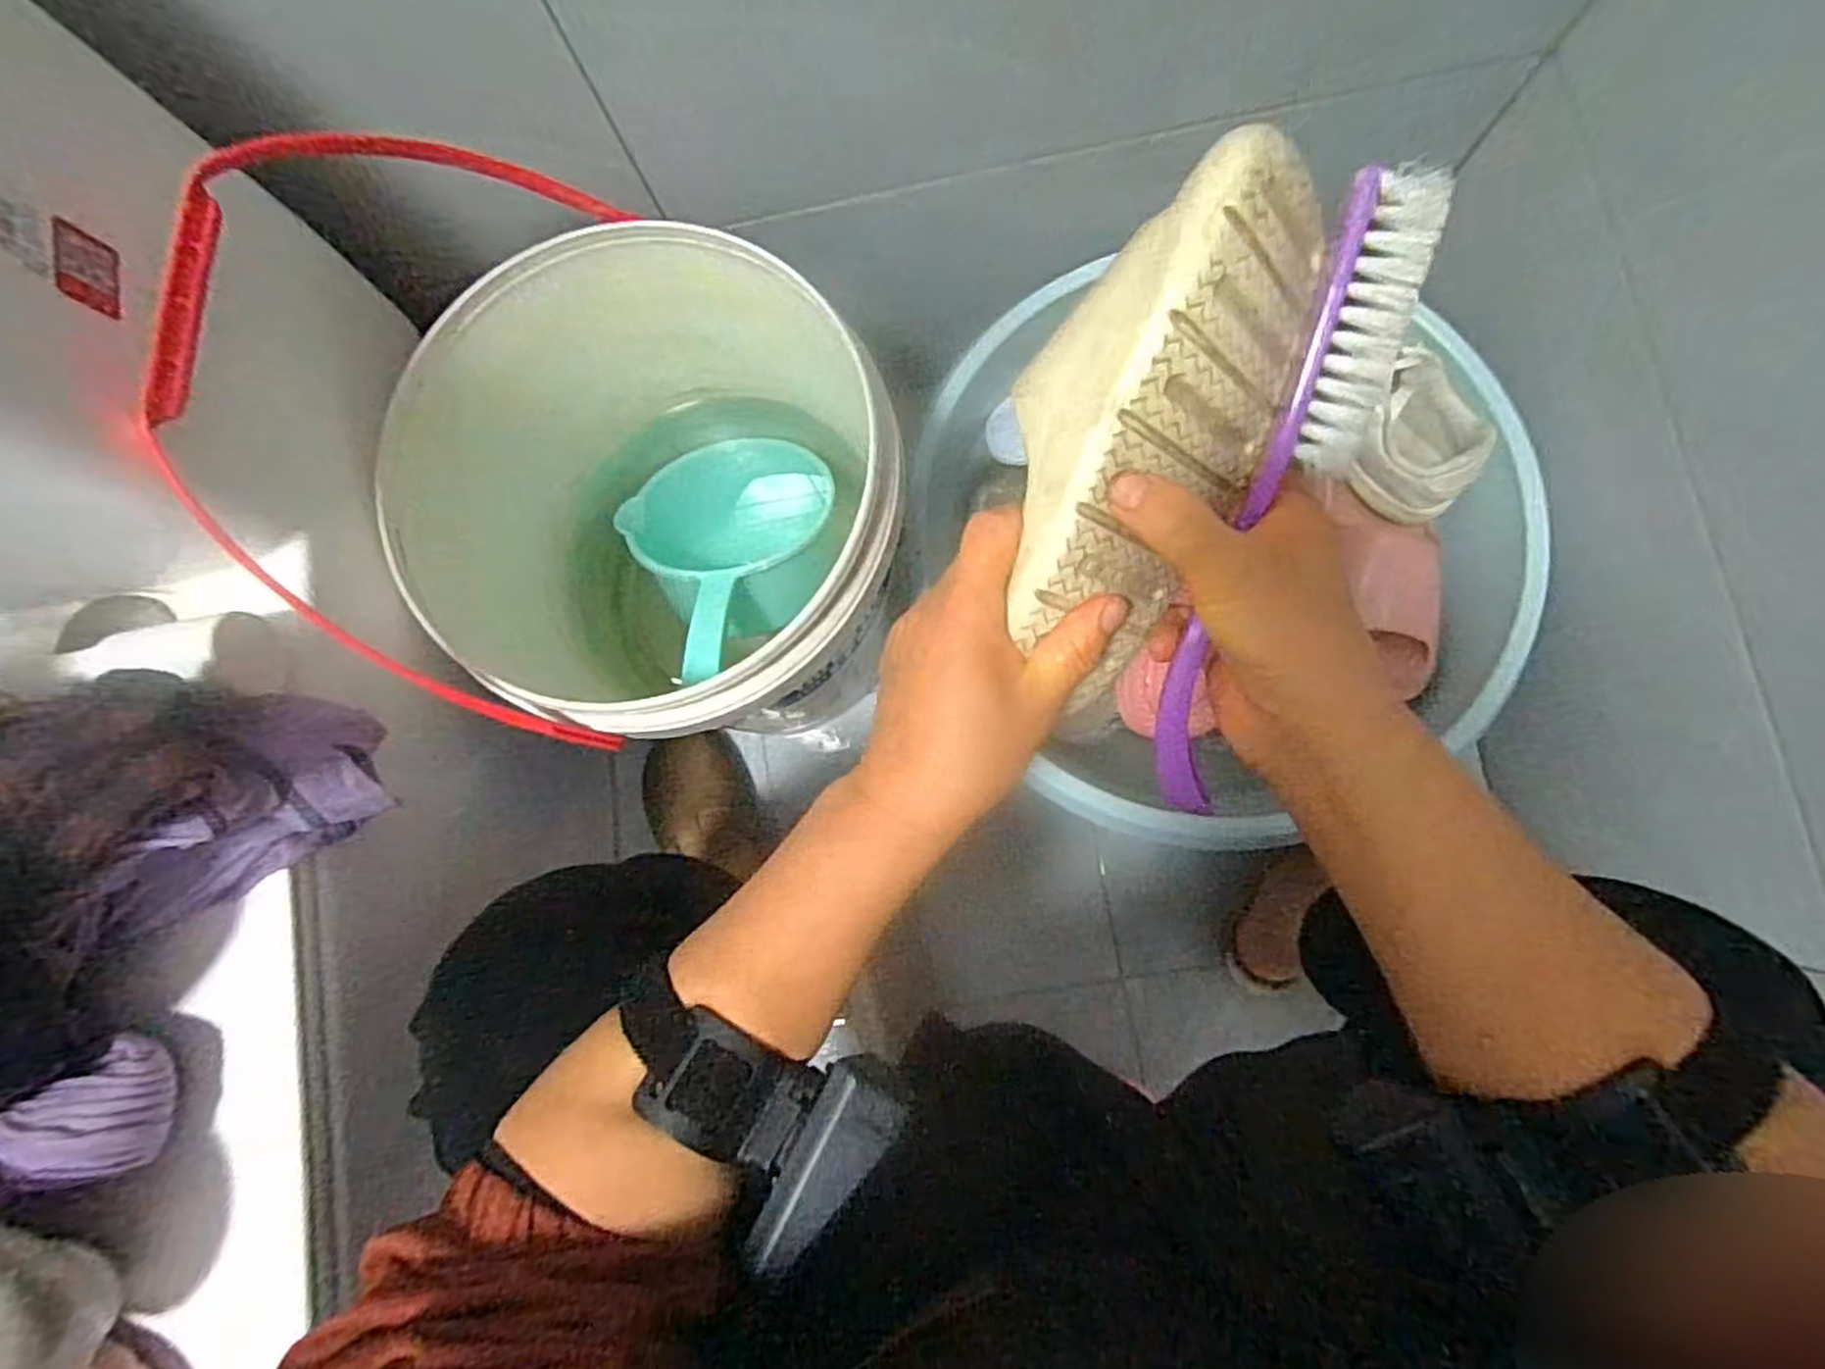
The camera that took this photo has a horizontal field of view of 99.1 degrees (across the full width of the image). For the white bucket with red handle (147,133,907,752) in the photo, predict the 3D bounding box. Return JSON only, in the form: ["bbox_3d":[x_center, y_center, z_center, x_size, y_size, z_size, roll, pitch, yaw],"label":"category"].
[{"bbox_3d":[-0.159,-0.122,0.513,0.291,0.396,0.306,-1,83,4],"label":"white bucket with red handle"}]

